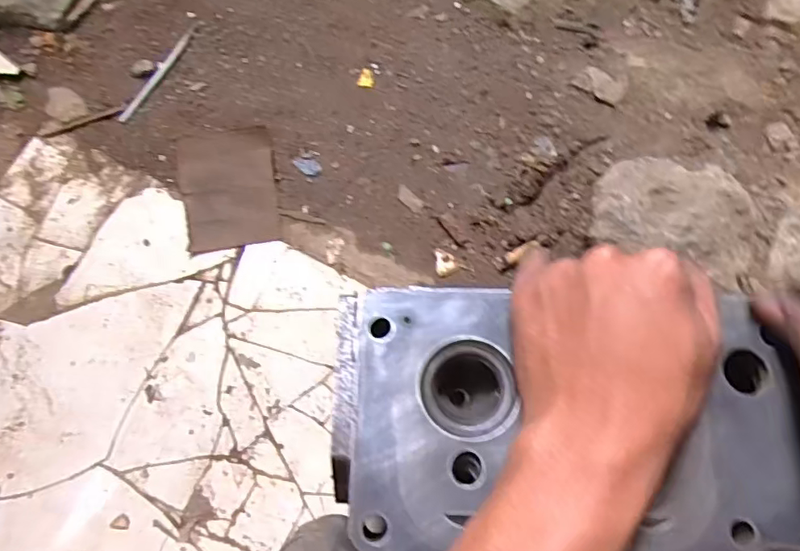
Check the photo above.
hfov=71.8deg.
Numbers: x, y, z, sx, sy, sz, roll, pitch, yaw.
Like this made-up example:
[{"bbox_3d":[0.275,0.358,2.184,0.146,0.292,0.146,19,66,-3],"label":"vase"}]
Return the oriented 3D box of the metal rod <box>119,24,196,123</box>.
[{"bbox_3d":[-0.207,-0.174,0.473,0.008,0.008,0.105,28,79,6],"label":"metal rod"}]

